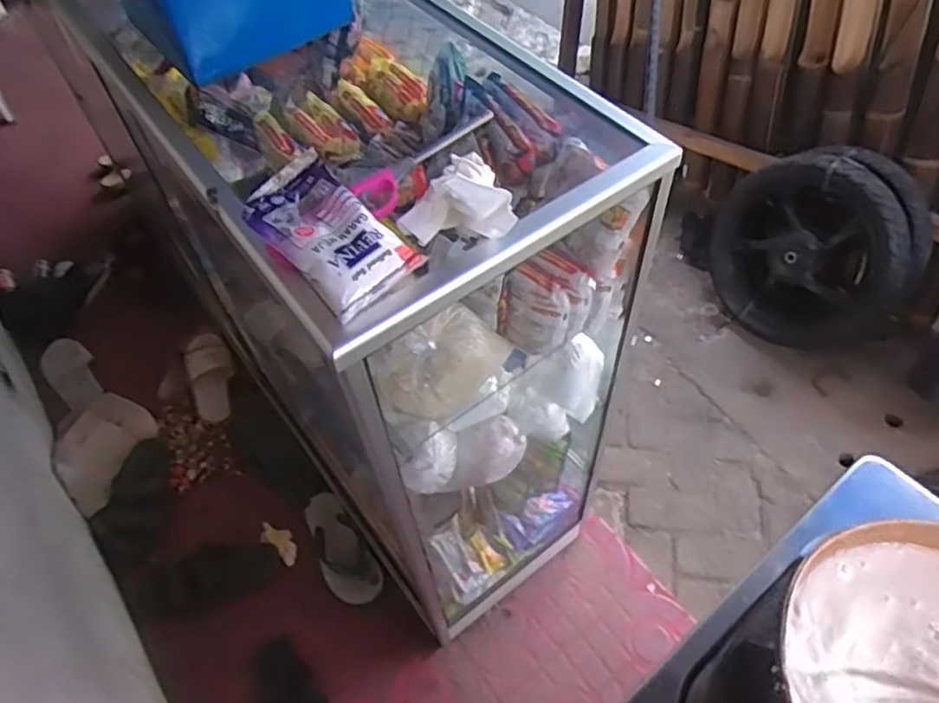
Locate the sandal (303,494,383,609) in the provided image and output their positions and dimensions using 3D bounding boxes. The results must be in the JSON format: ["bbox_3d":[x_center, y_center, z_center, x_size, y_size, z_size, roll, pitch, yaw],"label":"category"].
[{"bbox_3d":[-0.279,0.417,1.409,0.102,0.038,0.267,-31,58,-17],"label":"sandal"}]

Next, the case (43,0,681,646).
[{"bbox_3d":[-0.144,-0.077,1.093,0.411,0.923,0.742,-34,59,-19],"label":"case"}]

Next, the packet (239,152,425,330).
[{"bbox_3d":[-0.117,-0.096,0.542,0.132,0.044,0.087,36,64,26],"label":"packet"}]

